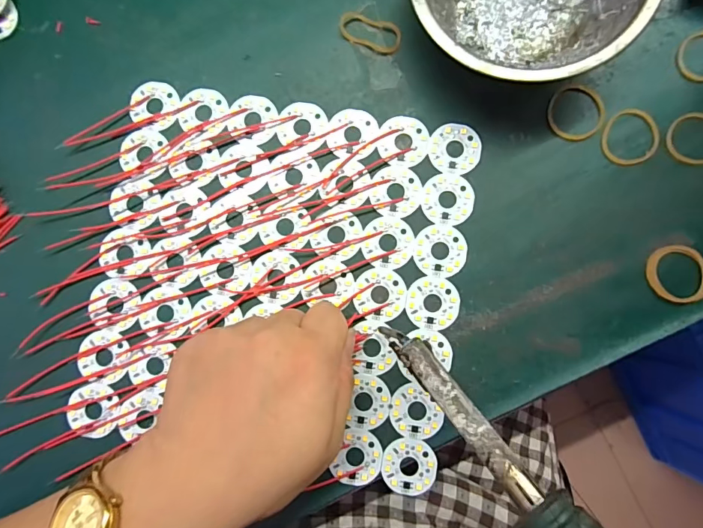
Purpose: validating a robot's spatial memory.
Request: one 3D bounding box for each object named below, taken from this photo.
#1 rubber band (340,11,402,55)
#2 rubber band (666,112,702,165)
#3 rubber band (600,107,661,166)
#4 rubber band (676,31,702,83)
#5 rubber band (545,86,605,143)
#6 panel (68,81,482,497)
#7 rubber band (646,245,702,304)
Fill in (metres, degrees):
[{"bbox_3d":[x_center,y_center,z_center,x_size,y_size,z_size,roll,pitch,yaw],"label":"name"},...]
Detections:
[{"bbox_3d":[0.012,-0.141,0.260,0.038,0.005,0.019,18,87,2],"label":"rubber band"},{"bbox_3d":[0.202,-0.073,0.249,0.033,0.004,0.030,0,86,1],"label":"rubber band"},{"bbox_3d":[0.164,-0.075,0.250,0.034,0.004,0.032,0,86,1],"label":"rubber band"},{"bbox_3d":[0.211,-0.124,0.253,0.034,0.004,0.030,-31,86,-1],"label":"rubber band"},{"bbox_3d":[0.133,-0.090,0.252,0.033,0.004,0.033,0,86,1],"label":"rubber band"},{"bbox_3d":[-0.043,0.007,0.252,0.209,0.004,0.207,9,86,2],"label":"panel"},{"bbox_3d":[0.187,0.006,0.243,0.034,0.005,0.032,0,86,1],"label":"rubber band"}]

